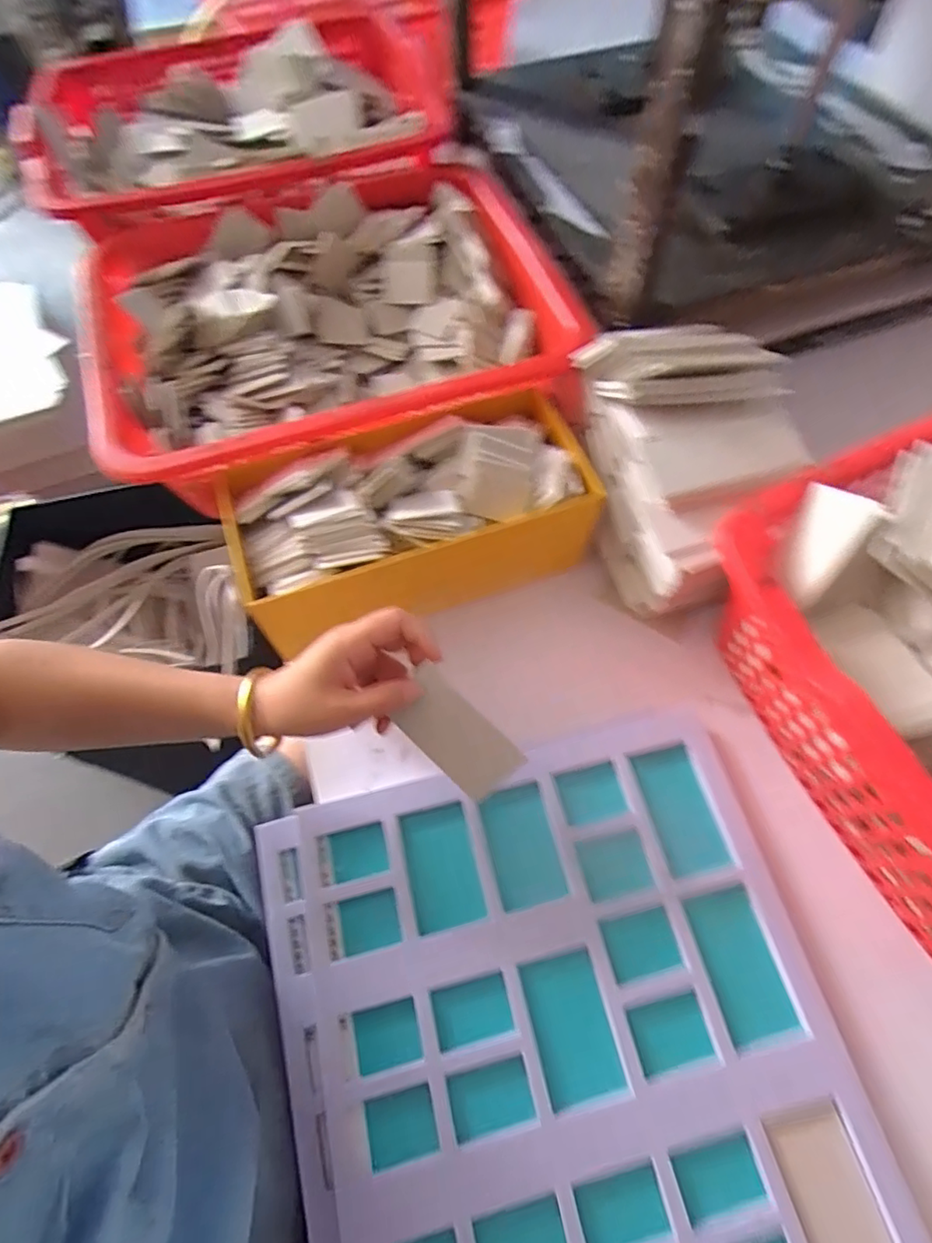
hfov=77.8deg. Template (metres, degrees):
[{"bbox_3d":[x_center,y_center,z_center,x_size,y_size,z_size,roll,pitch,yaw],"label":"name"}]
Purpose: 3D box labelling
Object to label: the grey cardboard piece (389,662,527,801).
[{"bbox_3d":[-0.009,0.080,0.405,0.052,0.005,0.096,-42,95,14],"label":"grey cardboard piece"}]

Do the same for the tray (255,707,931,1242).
[{"bbox_3d":[0.074,0.313,0.402,0.382,0.044,0.430,-15,63,-4],"label":"tray"}]

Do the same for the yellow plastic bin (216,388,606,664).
[{"bbox_3d":[-0.047,-0.097,0.539,0.320,0.102,0.165,-16,64,-6],"label":"yellow plastic bin"}]

